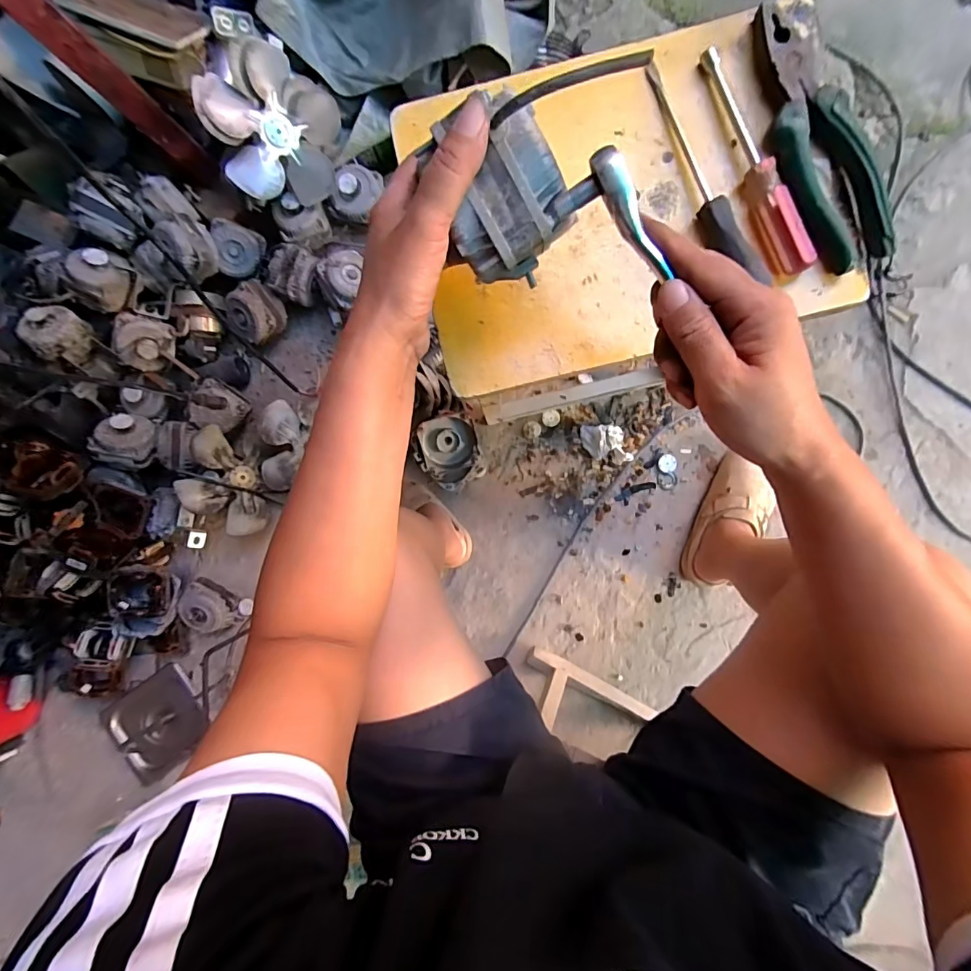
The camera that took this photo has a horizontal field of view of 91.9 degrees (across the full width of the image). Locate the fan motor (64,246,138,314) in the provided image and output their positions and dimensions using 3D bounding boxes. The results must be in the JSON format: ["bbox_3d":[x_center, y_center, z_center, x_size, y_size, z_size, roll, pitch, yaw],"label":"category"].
[{"bbox_3d":[-0.610,-0.324,0.745,0.077,0.067,0.090,17,93,5],"label":"fan motor"}]

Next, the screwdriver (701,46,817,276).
[{"bbox_3d":[0.207,-0.247,0.357,0.026,0.022,0.178,-24,89,6],"label":"screwdriver"}]

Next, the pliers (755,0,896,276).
[{"bbox_3d":[0.249,-0.265,0.352,0.058,0.021,0.205,-17,89,6],"label":"pliers"}]

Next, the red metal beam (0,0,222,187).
[{"bbox_3d":[-0.485,-0.514,0.547,0.049,0.460,0.048,-38,87,5],"label":"red metal beam"}]

